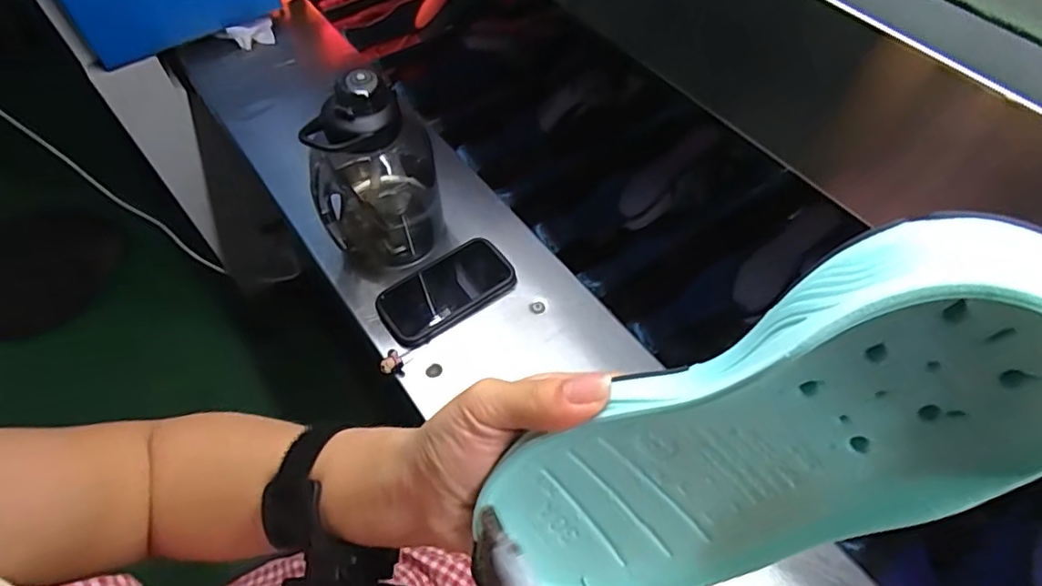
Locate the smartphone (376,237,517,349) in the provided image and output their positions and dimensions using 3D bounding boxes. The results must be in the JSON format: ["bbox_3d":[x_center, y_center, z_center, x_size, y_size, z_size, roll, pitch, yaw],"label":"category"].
[{"bbox_3d":[-0.087,-0.003,0.691,0.154,0.019,0.083,-29,60,-16],"label":"smartphone"}]

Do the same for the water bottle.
[{"bbox_3d":[-0.166,-0.135,0.655,0.128,0.226,0.125,-19,58,-10],"label":"water bottle"}]

